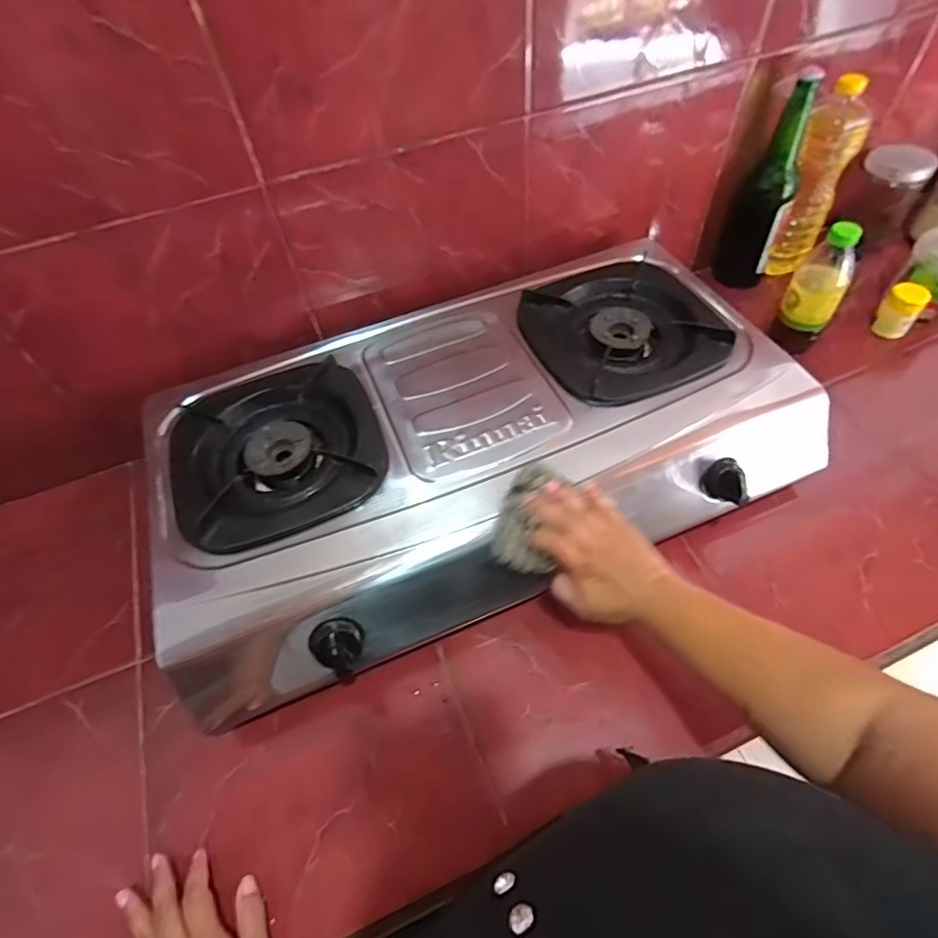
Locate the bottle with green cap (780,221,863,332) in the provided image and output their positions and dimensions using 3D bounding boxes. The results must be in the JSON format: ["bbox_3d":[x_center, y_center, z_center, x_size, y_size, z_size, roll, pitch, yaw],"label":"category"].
[{"bbox_3d":[0.464,-0.245,0.703,0.063,0.142,0.063,28,61,22],"label":"bottle with green cap"}]

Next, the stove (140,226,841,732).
[{"bbox_3d":[0.009,-0.042,0.629,0.678,0.137,0.376,-20,57,-10],"label":"stove"}]

